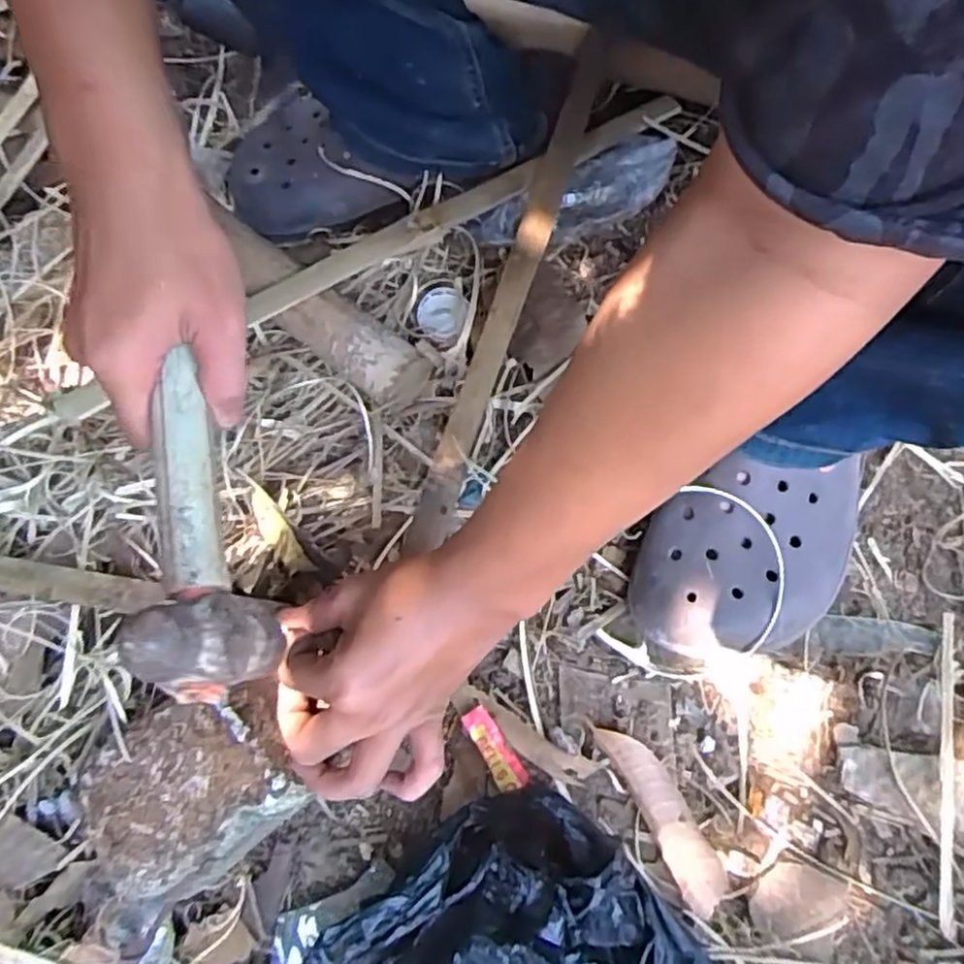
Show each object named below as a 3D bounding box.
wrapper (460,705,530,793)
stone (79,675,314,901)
[{"bbox_3d":[0.007,0.155,0.421,0.016,0.006,0.050,-32,72,-6],"label":"wrapper"},{"bbox_3d":[-0.152,0.164,0.394,0.104,0.051,0.090,-27,71,-4],"label":"stone"}]

